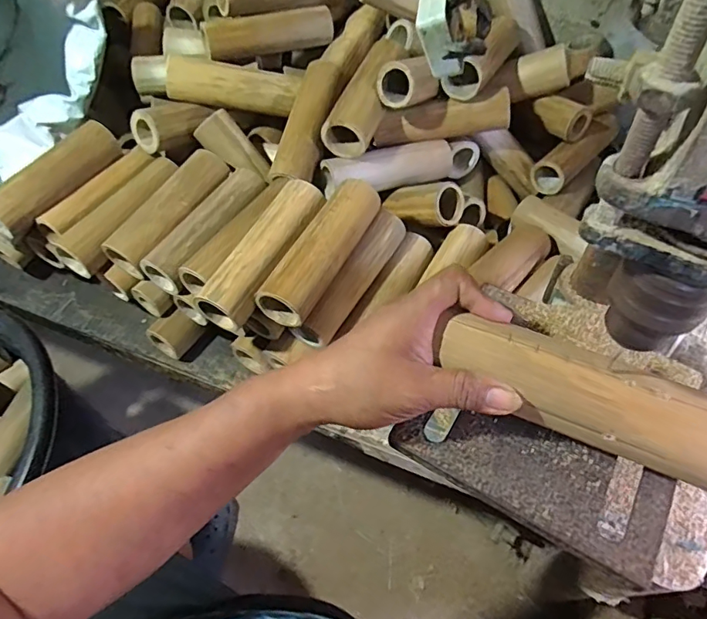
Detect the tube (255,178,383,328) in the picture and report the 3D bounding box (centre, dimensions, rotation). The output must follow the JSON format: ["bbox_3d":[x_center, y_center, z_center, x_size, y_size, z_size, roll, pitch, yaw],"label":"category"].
[{"bbox_3d":[-0.034,-0.064,0.523,0.055,0.051,0.176,22,60,17],"label":"tube"}]

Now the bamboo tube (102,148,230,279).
[{"bbox_3d":[-0.224,-0.119,0.612,0.061,0.059,0.173,25,61,19],"label":"bamboo tube"}]

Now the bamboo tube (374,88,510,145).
[{"bbox_3d":[0.114,-0.254,0.649,0.170,0.050,0.050,-5,56,0],"label":"bamboo tube"}]

